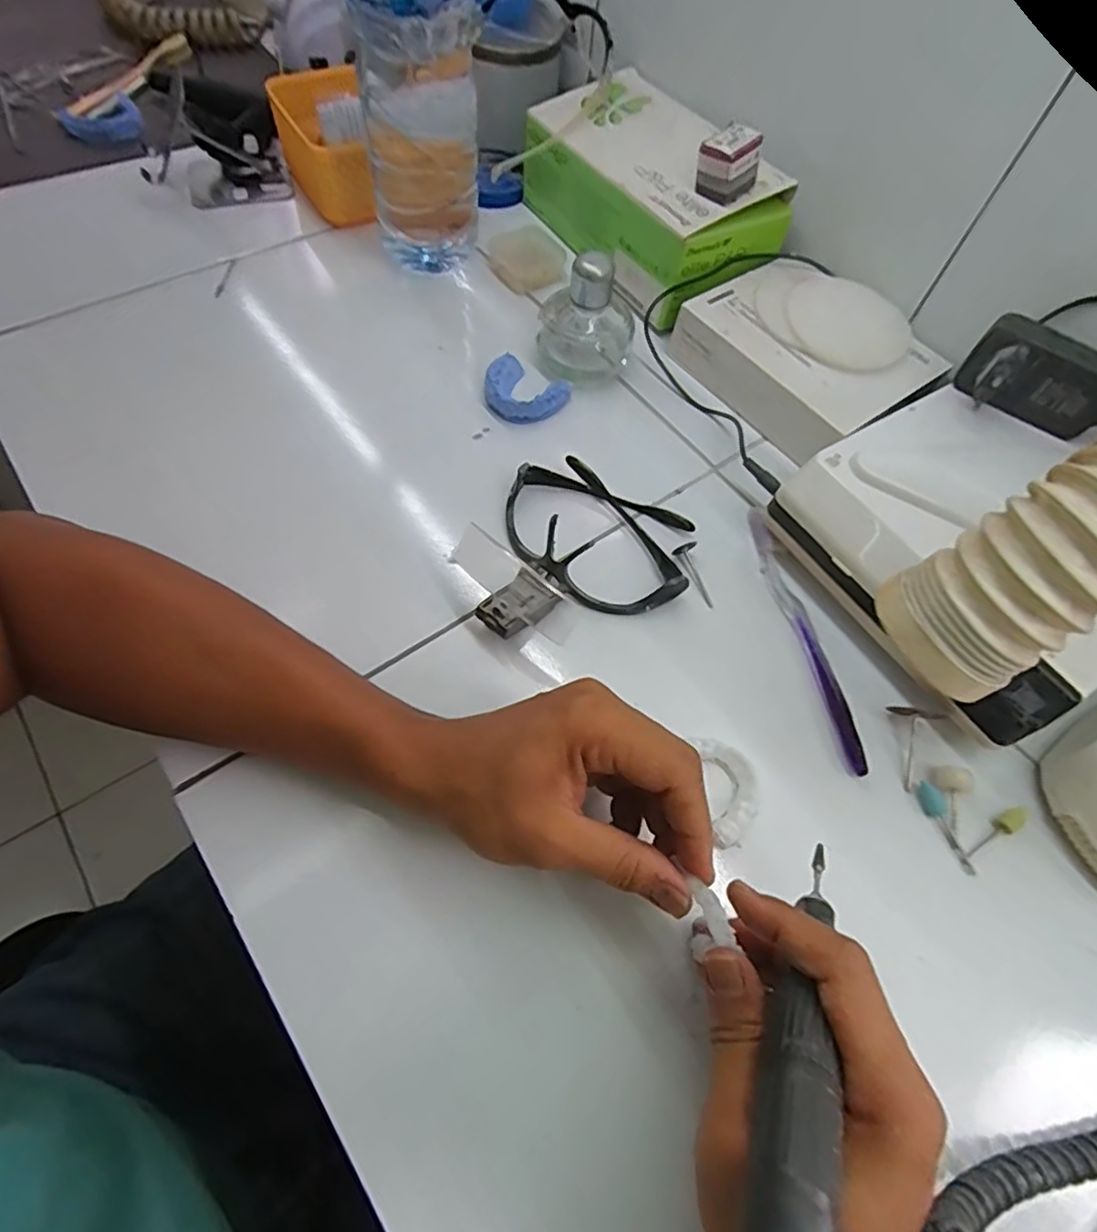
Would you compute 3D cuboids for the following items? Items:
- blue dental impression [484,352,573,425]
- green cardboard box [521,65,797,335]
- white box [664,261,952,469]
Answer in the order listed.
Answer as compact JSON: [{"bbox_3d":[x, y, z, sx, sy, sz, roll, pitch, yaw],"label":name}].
[{"bbox_3d":[-0.018,-0.170,0.477,0.060,0.021,0.055,30,62,11],"label":"blue dental impression"},{"bbox_3d":[0.085,-0.361,0.544,0.123,0.086,0.232,-28,67,-17],"label":"green cardboard box"},{"bbox_3d":[0.193,-0.201,0.490,0.132,0.050,0.165,-36,69,-15],"label":"white box"}]

